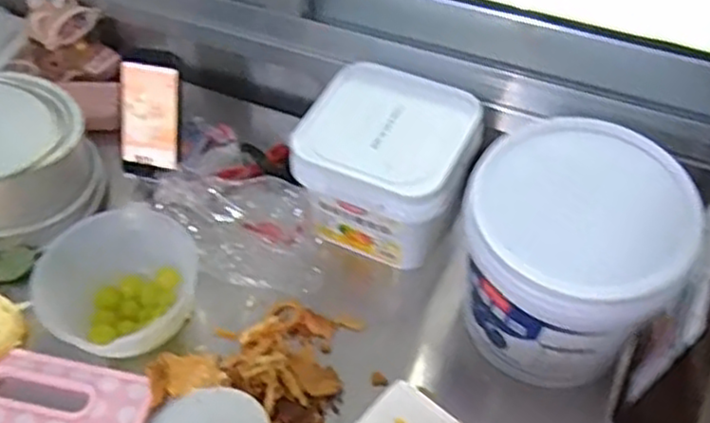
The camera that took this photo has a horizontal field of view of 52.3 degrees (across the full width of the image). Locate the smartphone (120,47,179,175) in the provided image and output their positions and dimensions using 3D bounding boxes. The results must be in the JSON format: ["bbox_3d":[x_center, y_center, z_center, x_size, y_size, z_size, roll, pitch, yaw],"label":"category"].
[{"bbox_3d":[-0.239,-0.112,0.847,0.066,0.144,0.018,4,17,-5],"label":"smartphone"}]

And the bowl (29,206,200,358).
[{"bbox_3d":[-0.230,0.084,0.735,0.148,0.088,0.146,-1,52,1],"label":"bowl"}]

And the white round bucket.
[{"bbox_3d":[0.199,0.047,0.694,0.185,0.170,0.180,-1,52,1],"label":"white round bucket"}]

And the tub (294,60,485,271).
[{"bbox_3d":[0.031,-0.053,0.806,0.172,0.129,0.165,17,54,14],"label":"tub"}]

